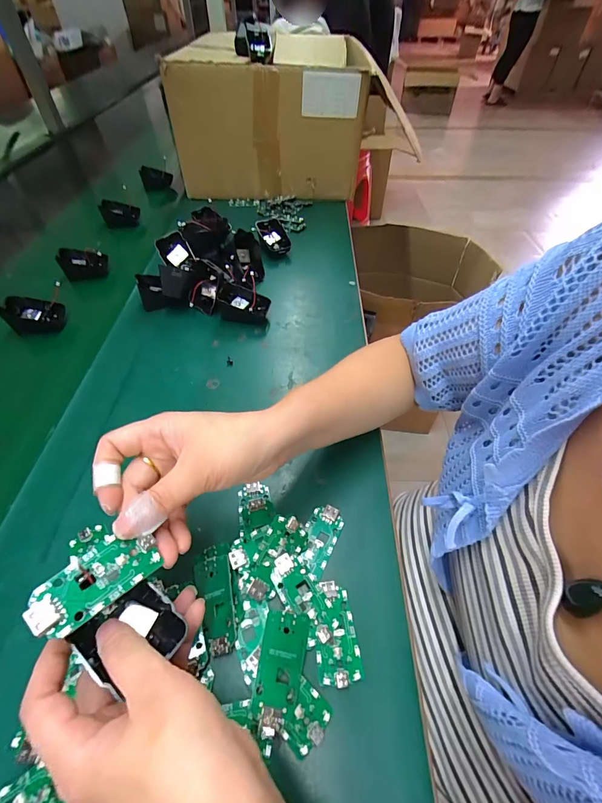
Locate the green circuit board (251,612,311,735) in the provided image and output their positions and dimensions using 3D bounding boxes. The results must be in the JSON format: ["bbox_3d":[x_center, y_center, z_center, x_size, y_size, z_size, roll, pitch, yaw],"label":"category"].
[{"bbox_3d":[-0.014,0.181,0.236,0.030,0.004,0.066,14,53,-4],"label":"green circuit board"}]

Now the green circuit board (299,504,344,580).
[{"bbox_3d":[0.016,0.117,0.300,0.028,0.006,0.058,21,52,16],"label":"green circuit board"}]

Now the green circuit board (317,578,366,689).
[{"bbox_3d":[0.025,0.169,0.256,0.030,0.005,0.063,-6,50,-7],"label":"green circuit board"}]

